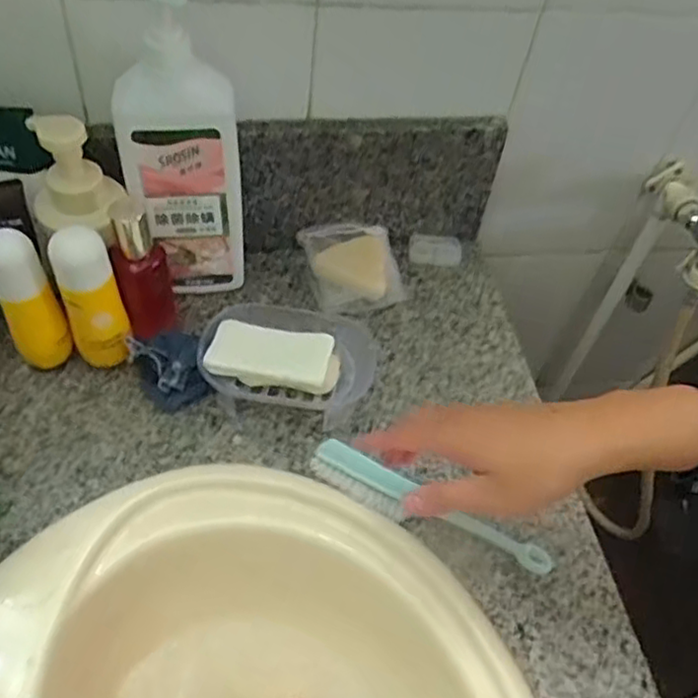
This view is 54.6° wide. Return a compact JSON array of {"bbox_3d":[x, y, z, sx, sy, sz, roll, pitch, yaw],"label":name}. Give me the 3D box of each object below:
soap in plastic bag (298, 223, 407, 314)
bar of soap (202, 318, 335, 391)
[{"bbox_3d":[0.007,-0.090,0.720,0.098,0.037,0.100,-15,55,-17],"label":"soap in plastic bag"},{"bbox_3d":[-0.069,0.005,0.596,0.104,0.020,0.058,14,51,3],"label":"bar of soap"}]

